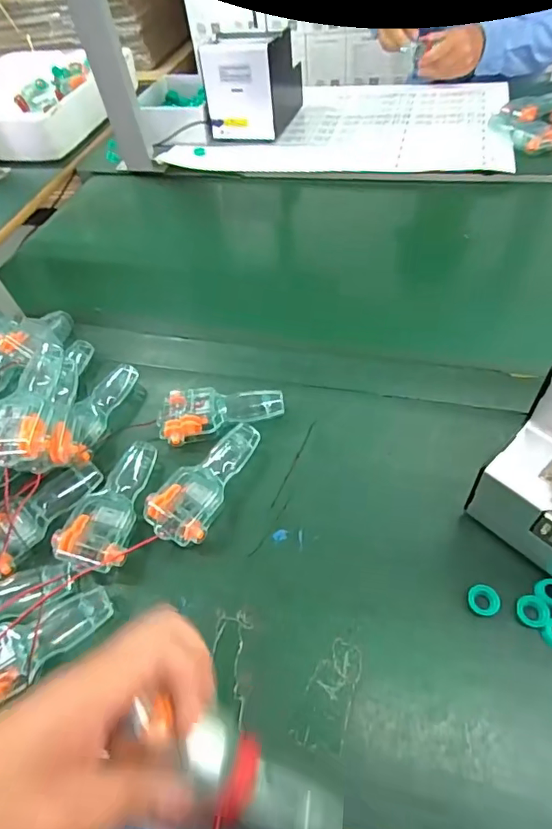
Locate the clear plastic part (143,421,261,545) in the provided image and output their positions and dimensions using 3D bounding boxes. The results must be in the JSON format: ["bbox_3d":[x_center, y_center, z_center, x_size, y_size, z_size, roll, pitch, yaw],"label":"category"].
[{"bbox_3d":[-0.067,0.060,0.449,0.057,0.027,0.122,17,56,19],"label":"clear plastic part"}]

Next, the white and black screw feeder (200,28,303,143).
[{"bbox_3d":[-0.037,-0.605,0.888,0.119,0.147,0.180,12,55,16],"label":"white and black screw feeder"}]

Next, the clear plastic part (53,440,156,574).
[{"bbox_3d":[-0.150,0.078,0.443,0.057,0.031,0.127,0,52,7],"label":"clear plastic part"}]

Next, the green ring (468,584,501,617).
[{"bbox_3d":[0.157,0.140,0.367,0.023,0.006,0.022,-3,52,4],"label":"green ring"}]

